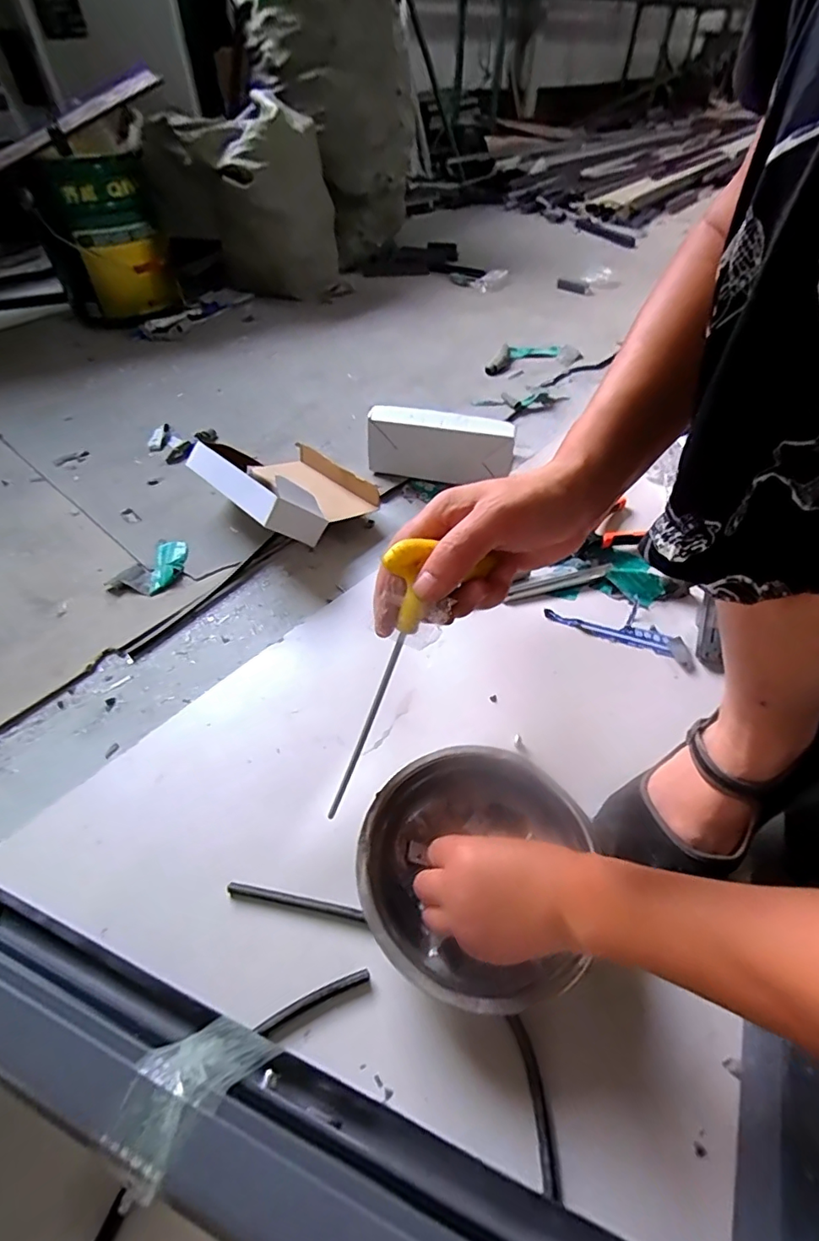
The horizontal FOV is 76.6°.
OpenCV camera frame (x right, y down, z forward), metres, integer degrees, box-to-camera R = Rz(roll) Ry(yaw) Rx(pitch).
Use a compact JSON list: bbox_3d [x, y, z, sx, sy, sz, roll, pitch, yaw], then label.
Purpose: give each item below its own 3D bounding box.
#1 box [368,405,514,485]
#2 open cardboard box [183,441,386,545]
[{"bbox_3d":[0.048,-0.265,0.799,0.215,0.106,0.038,8,49,8],"label":"box"},{"bbox_3d":[-0.172,-0.206,0.750,0.180,0.101,0.218,-31,55,-25],"label":"open cardboard box"}]

